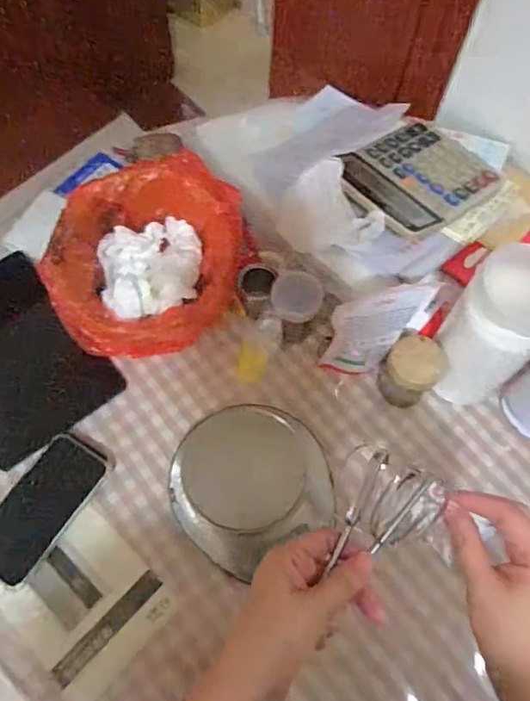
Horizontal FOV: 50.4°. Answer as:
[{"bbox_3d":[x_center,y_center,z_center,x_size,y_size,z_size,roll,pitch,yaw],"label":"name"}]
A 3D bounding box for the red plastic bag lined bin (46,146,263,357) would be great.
[{"bbox_3d":[-0.132,-0.094,0.677,0.238,0.145,0.208,-22,66,-13],"label":"red plastic bag lined bin"}]

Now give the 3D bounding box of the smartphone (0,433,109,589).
[{"bbox_3d":[-0.239,0.168,0.601,0.073,0.008,0.151,34,64,1],"label":"smartphone"}]

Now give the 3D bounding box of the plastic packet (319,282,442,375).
[{"bbox_3d":[0.129,-0.015,0.648,0.112,0.143,0.042,-22,66,-13],"label":"plastic packet"}]

